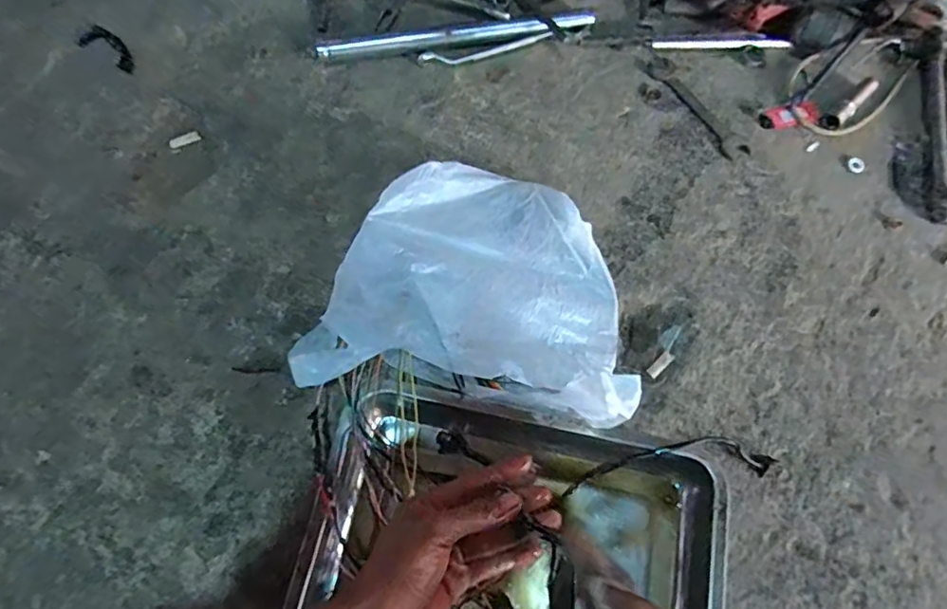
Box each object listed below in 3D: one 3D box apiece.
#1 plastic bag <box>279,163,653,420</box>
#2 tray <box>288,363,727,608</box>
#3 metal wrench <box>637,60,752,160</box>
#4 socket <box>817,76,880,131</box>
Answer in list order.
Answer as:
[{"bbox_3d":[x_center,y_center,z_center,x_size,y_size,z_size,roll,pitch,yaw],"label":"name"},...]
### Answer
[{"bbox_3d":[0.001,-0.026,0.536,0.303,0.112,0.254,9,73,3],"label":"plastic bag"},{"bbox_3d":[0.024,0.225,0.485,0.373,0.060,0.269,16,73,5],"label":"tray"},{"bbox_3d":[0.261,-0.239,0.656,0.032,0.004,0.165,-34,76,-10],"label":"metal wrench"},{"bbox_3d":[0.443,-0.238,0.649,0.095,0.018,0.022,-42,77,-12],"label":"socket"}]

